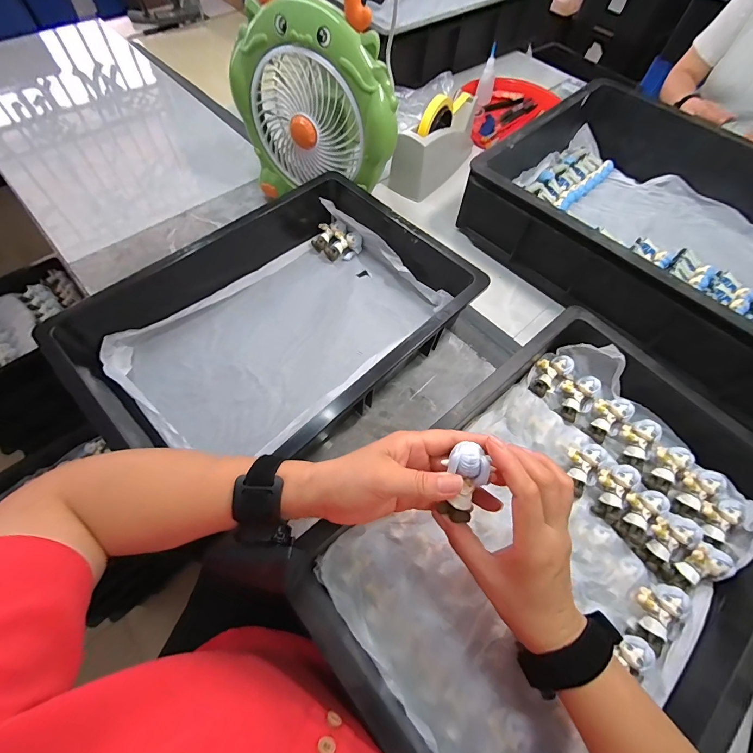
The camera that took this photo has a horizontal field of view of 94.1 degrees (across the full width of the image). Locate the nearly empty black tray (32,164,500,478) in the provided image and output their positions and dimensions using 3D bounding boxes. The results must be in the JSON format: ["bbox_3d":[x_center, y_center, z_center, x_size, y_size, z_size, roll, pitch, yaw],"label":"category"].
[{"bbox_3d":[-0.124,-0.076,0.474,0.344,0.104,0.431,40,67,17],"label":"nearly empty black tray"}]

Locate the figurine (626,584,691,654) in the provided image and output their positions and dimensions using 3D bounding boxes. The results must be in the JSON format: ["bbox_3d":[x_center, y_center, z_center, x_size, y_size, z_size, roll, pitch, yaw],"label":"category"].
[{"bbox_3d":[0.271,0.228,0.338,0.033,0.022,0.062,38,84,16],"label":"figurine"}]

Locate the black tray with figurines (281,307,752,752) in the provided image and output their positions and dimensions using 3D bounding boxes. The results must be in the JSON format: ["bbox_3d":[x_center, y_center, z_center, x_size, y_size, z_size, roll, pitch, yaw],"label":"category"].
[{"bbox_3d":[0.197,0.148,0.356,0.488,0.075,0.309,-37,70,-19],"label":"black tray with figurines"}]

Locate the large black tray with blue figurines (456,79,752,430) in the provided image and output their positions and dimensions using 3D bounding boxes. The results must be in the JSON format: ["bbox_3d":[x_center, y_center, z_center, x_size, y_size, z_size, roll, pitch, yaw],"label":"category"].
[{"bbox_3d":[0.478,-0.221,0.556,0.588,0.122,0.394,41,68,17],"label":"large black tray with blue figurines"}]

